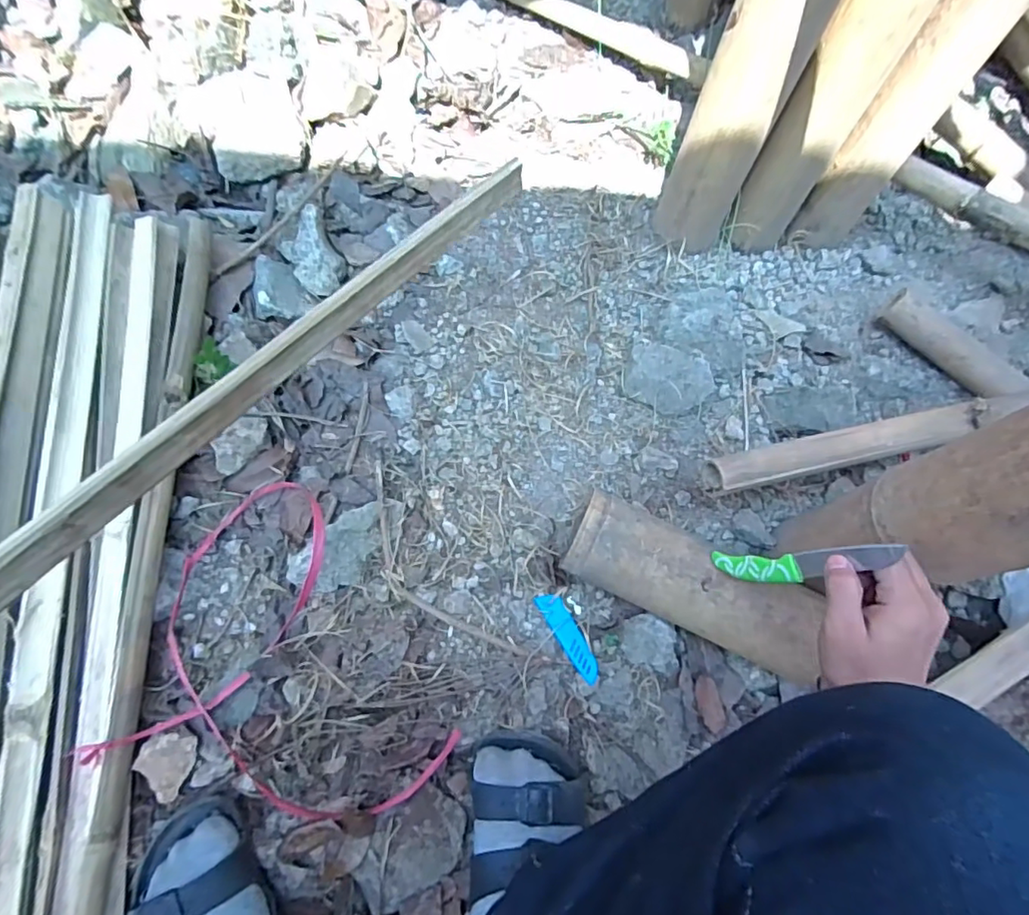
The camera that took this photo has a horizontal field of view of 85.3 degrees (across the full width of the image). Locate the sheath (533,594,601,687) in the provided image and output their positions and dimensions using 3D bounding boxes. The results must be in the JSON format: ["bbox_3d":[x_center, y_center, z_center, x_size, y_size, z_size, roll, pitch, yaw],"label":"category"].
[{"bbox_3d":[0.058,0.186,0.582,0.027,0.015,0.098,-27,75,-15],"label":"sheath"}]

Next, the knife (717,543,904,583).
[{"bbox_3d":[0.225,0.088,0.458,0.009,0.168,0.028,9,73,-23],"label":"knife"}]

